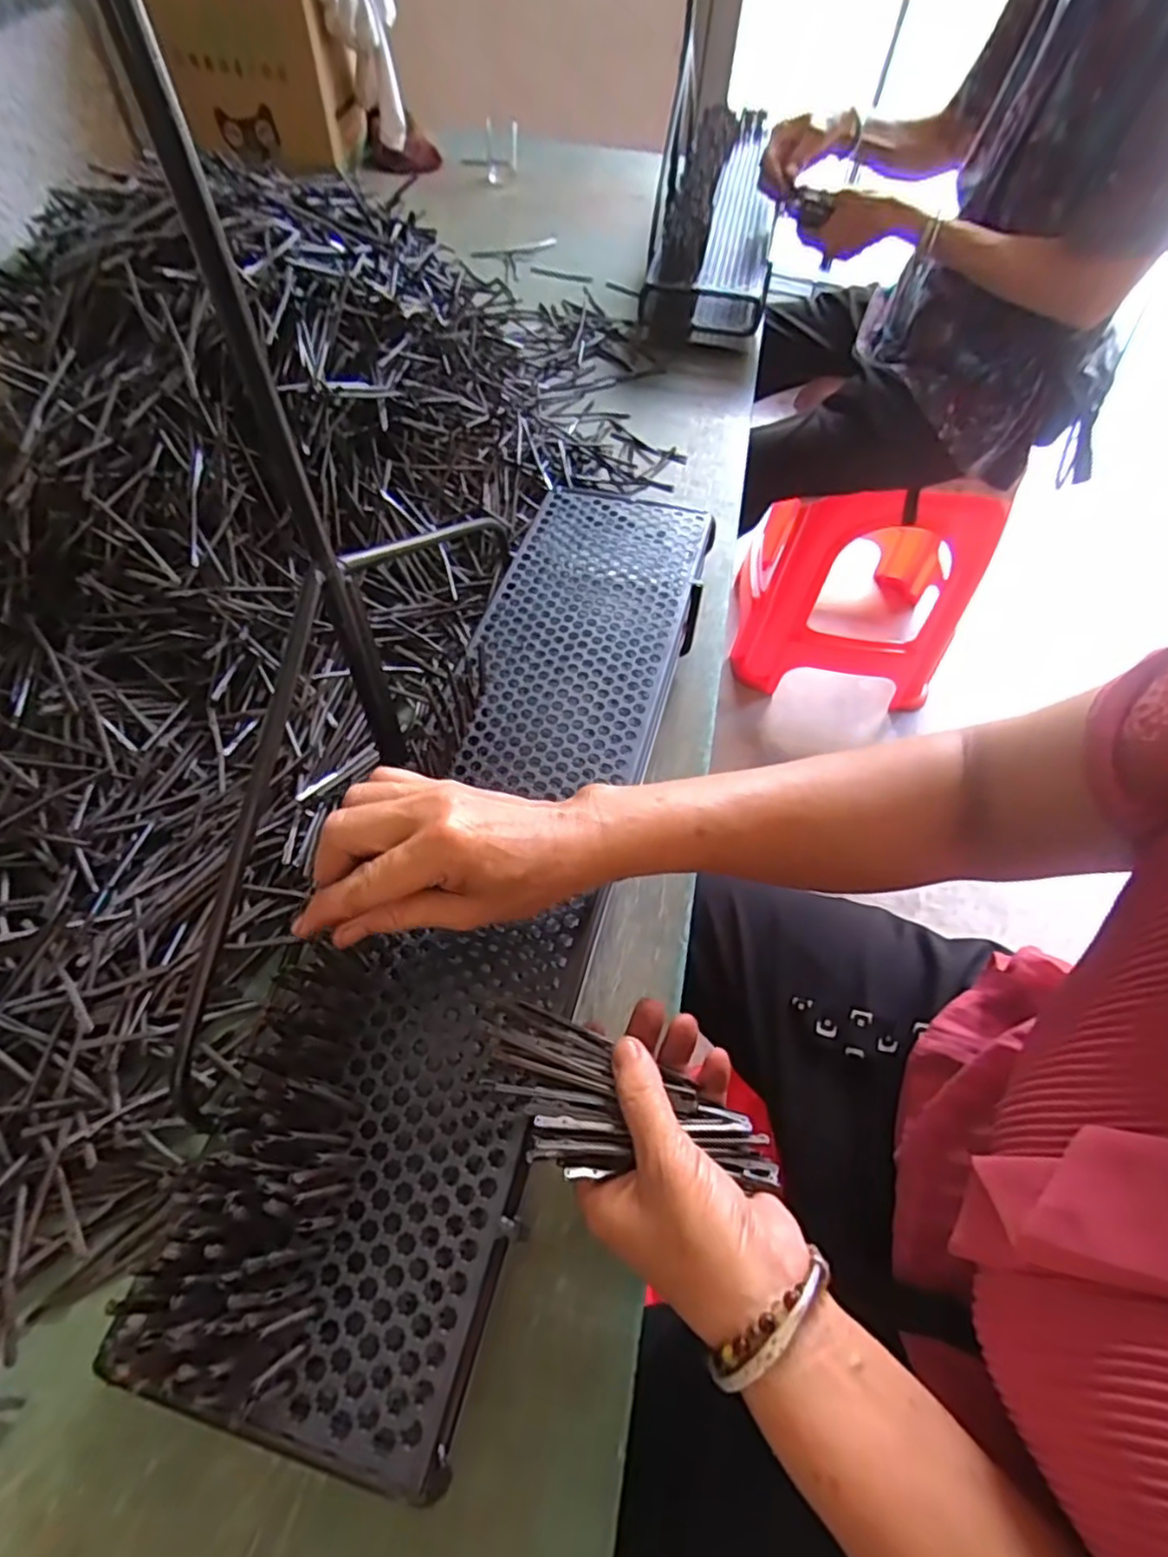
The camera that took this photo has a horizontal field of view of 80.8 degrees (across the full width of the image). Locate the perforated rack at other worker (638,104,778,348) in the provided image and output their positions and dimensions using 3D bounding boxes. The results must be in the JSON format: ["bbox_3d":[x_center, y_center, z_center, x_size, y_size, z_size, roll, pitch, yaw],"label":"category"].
[{"bbox_3d":[0.199,-0.798,0.985,0.150,0.128,0.562,12,57,5],"label":"perforated rack at other worker"}]

